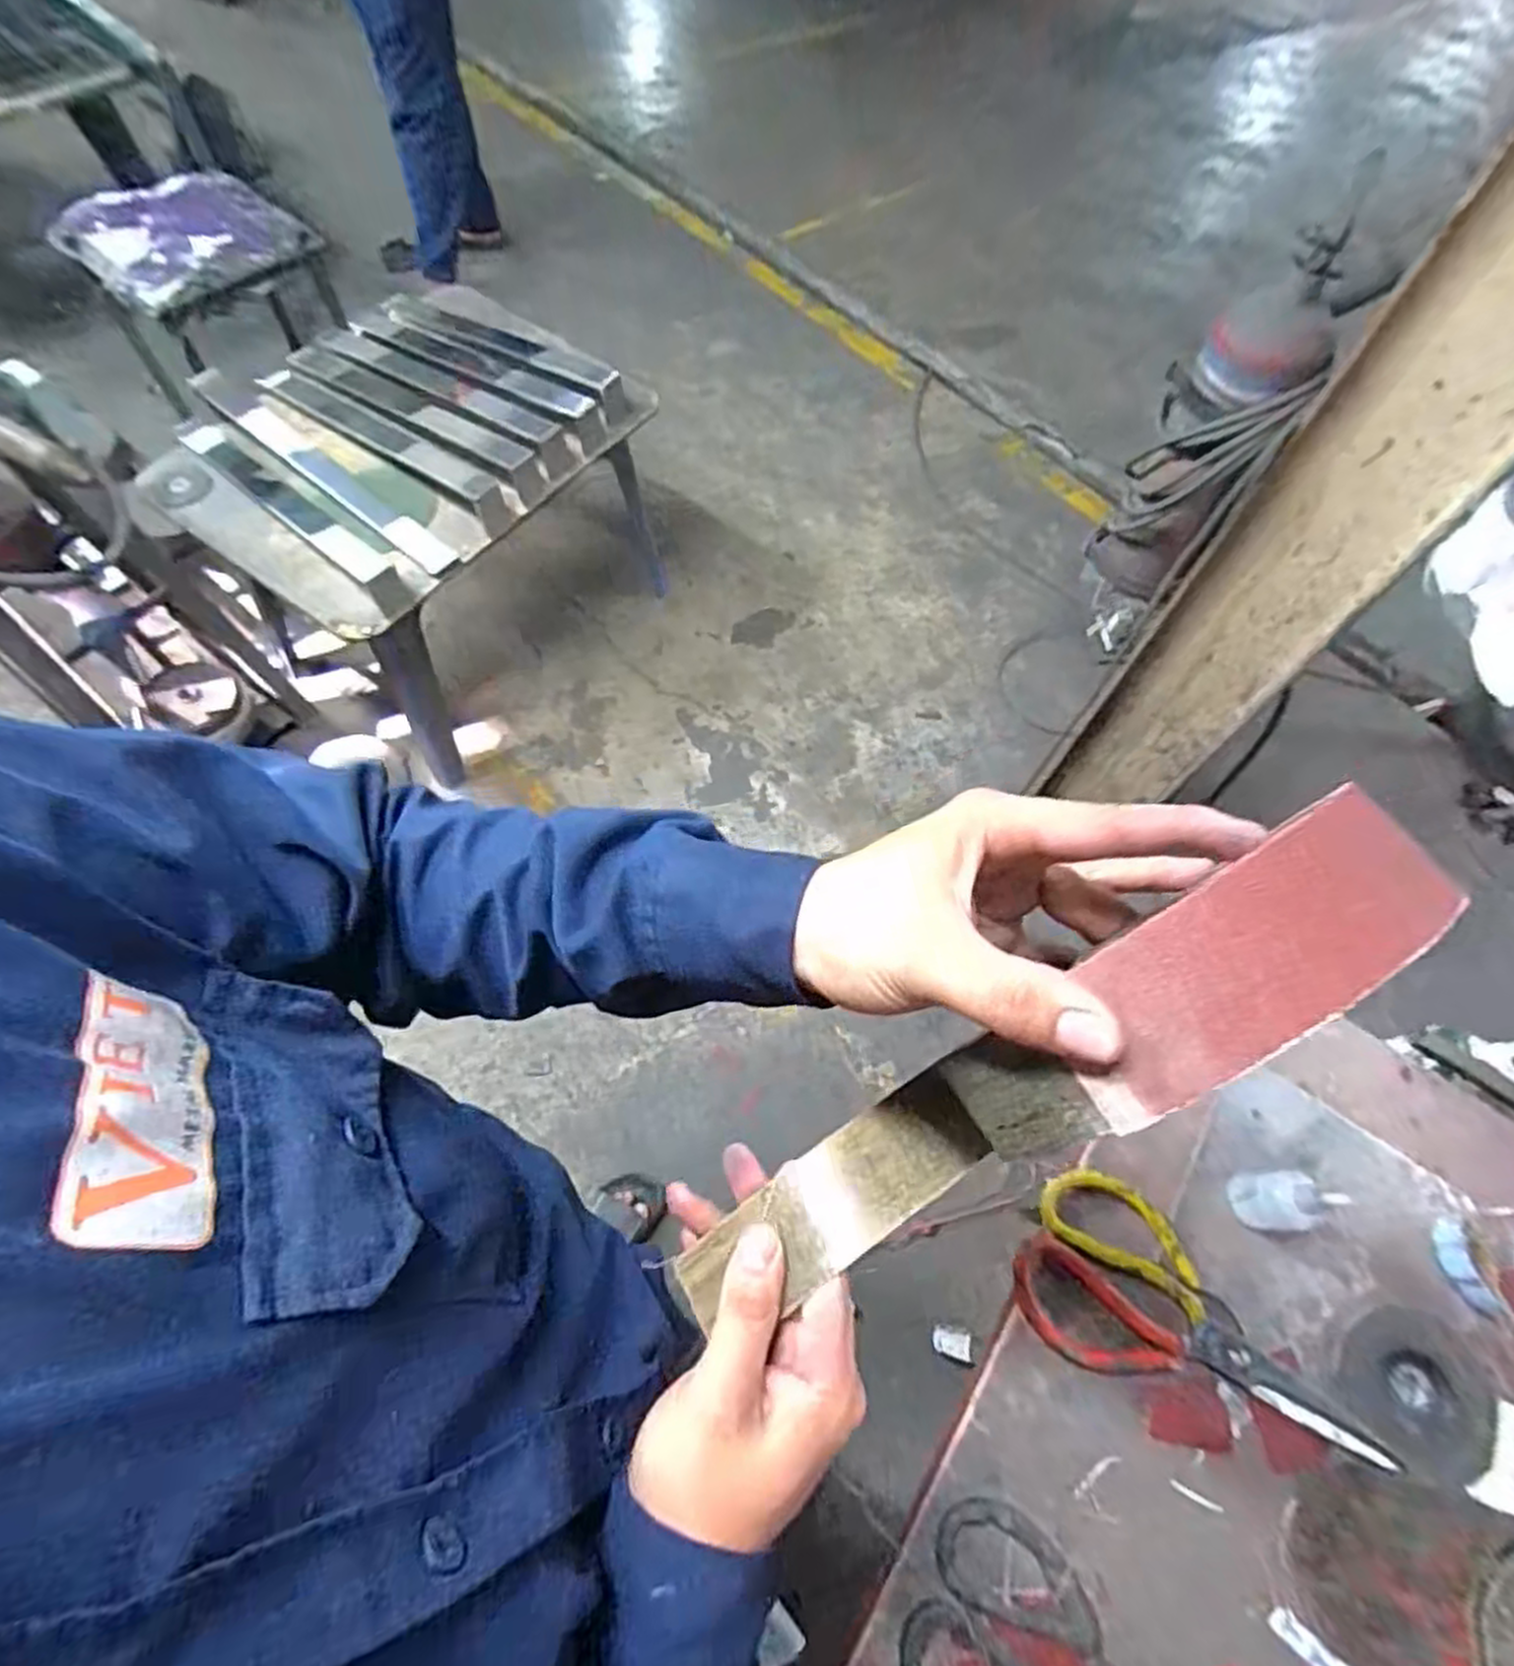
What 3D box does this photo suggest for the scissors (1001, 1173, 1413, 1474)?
[{"bbox_3d":[0.276,0.297,0.477,0.225,0.016,0.105,22,63,7],"label":"scissors"}]

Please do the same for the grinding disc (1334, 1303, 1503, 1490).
[{"bbox_3d":[0.402,0.333,0.466,0.086,0.015,0.084,2,63,-3],"label":"grinding disc"}]

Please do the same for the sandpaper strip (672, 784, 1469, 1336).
[{"bbox_3d":[0.074,0.095,0.260,0.104,0.273,0.045,-12,61,-40],"label":"sandpaper strip"}]

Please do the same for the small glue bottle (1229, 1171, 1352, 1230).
[{"bbox_3d":[0.320,0.225,0.475,0.029,0.075,0.032,1,63,-4],"label":"small glue bottle"}]

